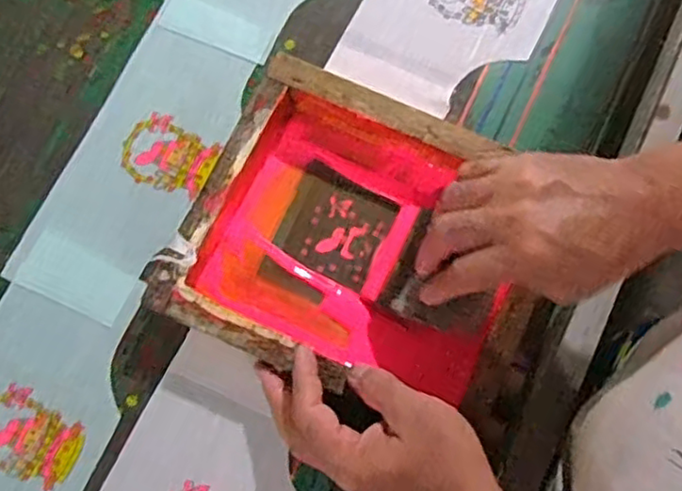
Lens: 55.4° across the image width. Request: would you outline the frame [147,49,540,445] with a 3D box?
[{"bbox_3d":[0.028,0.003,0.502,0.279,0.051,0.217,24,78,6],"label":"frame"}]

